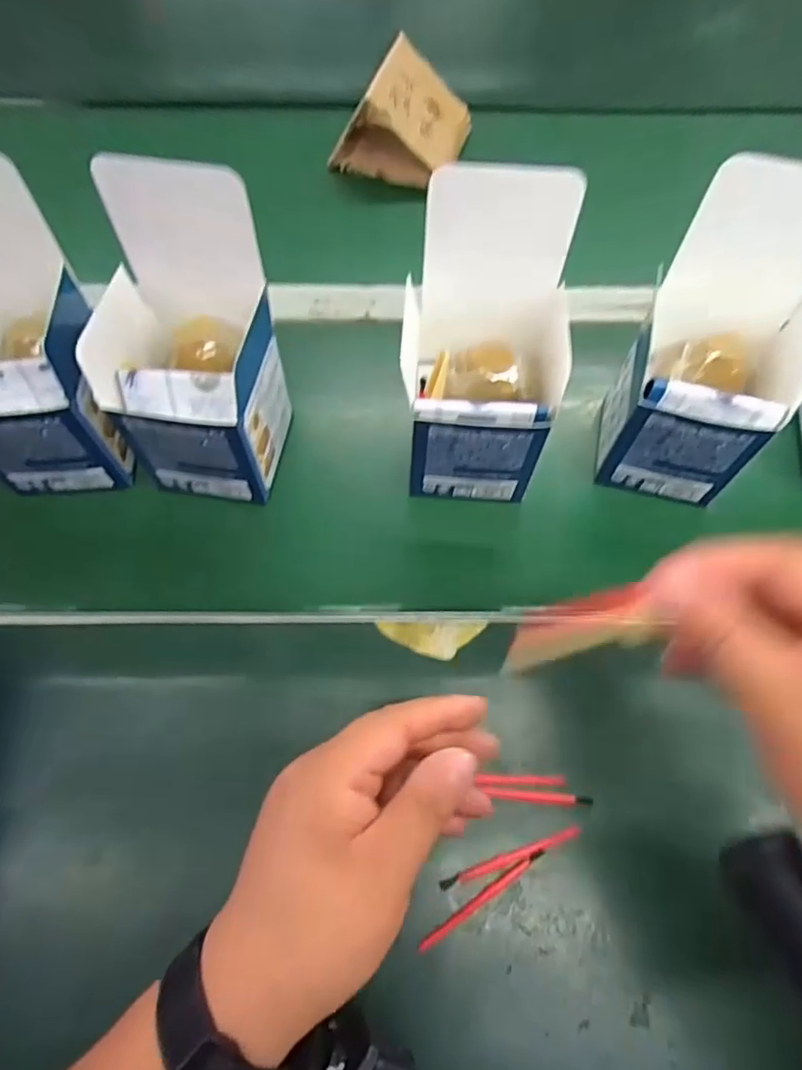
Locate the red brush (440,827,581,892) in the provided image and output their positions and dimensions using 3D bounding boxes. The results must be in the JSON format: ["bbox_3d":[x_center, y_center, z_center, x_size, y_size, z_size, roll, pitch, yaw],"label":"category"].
[{"bbox_3d":[0.060,0.175,0.322,0.080,0.004,0.006,-17,62,-7],"label":"red brush"}]

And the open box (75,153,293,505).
[{"bbox_3d":[-0.130,-0.107,0.354,0.100,0.172,0.091,6,62,6],"label":"open box"}]

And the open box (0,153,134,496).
[{"bbox_3d":[-0.236,-0.110,0.354,0.094,0.179,0.085,-6,61,-1],"label":"open box"}]

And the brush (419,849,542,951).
[{"bbox_3d":[0.044,0.191,0.312,0.079,0.009,0.006,-31,65,-14],"label":"brush"}]

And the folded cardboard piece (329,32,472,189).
[{"bbox_3d":[0.003,-0.391,0.551,0.096,0.077,0.107,24,65,14],"label":"folded cardboard piece"}]

